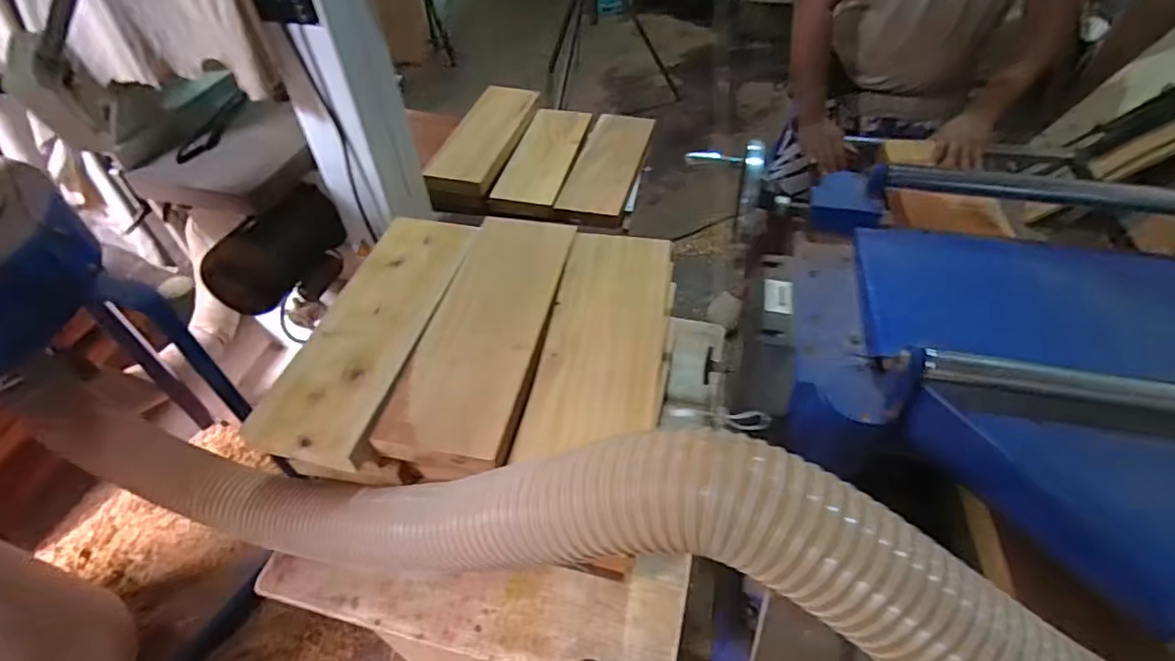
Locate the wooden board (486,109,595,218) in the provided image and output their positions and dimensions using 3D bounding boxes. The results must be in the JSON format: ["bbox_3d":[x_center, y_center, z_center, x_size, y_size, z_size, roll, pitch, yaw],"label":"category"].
[{"bbox_3d":[-0.123,-0.525,1.745,0.196,0.042,0.532,8,49,8],"label":"wooden board"}]

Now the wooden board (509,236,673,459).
[{"bbox_3d":[0.030,0.007,0.915,0.182,0.034,0.466,7,48,7],"label":"wooden board"}]

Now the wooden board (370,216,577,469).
[{"bbox_3d":[-0.155,-0.013,0.941,0.184,0.031,0.492,9,49,9],"label":"wooden board"}]

